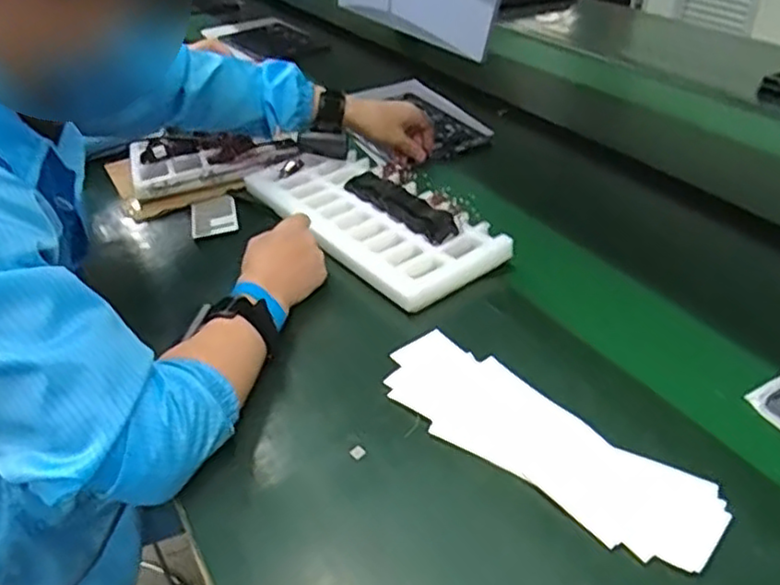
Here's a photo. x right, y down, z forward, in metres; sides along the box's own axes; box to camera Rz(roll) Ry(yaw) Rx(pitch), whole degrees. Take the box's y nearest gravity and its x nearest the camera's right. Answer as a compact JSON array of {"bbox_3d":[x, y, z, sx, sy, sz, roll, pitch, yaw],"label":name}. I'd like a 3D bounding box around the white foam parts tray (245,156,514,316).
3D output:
[{"bbox_3d":[-0.033,-0.103,0.857,0.157,0.043,0.376,-24,41,-28],"label":"white foam parts tray"}]

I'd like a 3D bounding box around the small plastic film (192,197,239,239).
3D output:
[{"bbox_3d":[-0.235,-0.103,0.915,0.058,0.010,0.090,-13,38,-8],"label":"small plastic film"}]

